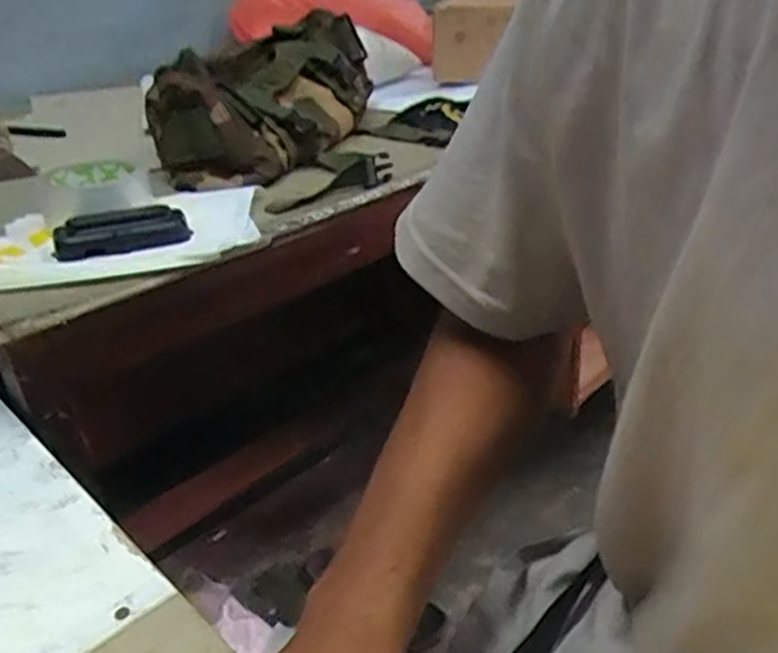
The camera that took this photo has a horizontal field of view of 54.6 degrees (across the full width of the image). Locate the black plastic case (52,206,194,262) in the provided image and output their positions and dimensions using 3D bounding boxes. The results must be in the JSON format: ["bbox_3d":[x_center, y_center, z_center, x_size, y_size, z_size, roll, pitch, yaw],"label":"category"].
[{"bbox_3d":[-0.223,-0.080,0.631,0.106,0.018,0.059,-17,32,-22],"label":"black plastic case"}]

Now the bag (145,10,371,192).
[{"bbox_3d":[-0.142,-0.257,0.842,0.145,0.114,0.298,11,33,23],"label":"bag"}]

